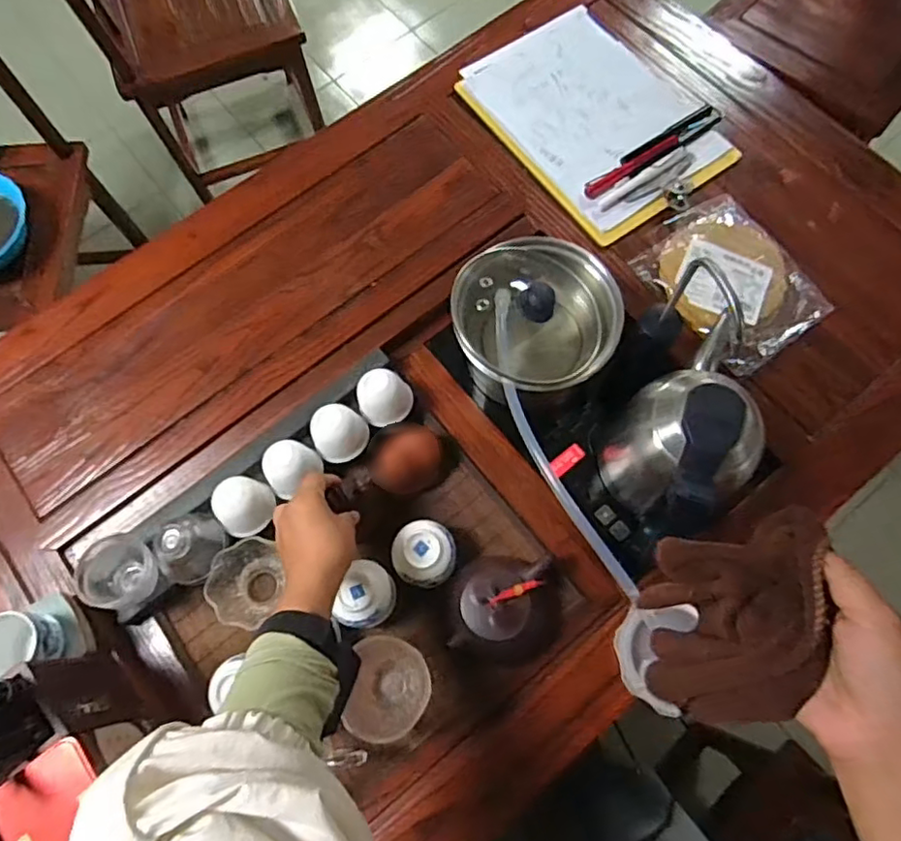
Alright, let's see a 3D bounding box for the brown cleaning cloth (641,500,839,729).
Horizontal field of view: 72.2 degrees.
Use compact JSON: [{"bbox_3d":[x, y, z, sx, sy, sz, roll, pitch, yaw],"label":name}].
[{"bbox_3d":[0.180,0.128,0.396,0.086,0.119,0.111,-10,72,-1],"label":"brown cleaning cloth"}]

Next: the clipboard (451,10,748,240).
[{"bbox_3d":[0.192,-0.407,0.820,0.241,0.025,0.333,-33,74,-8],"label":"clipboard"}]

